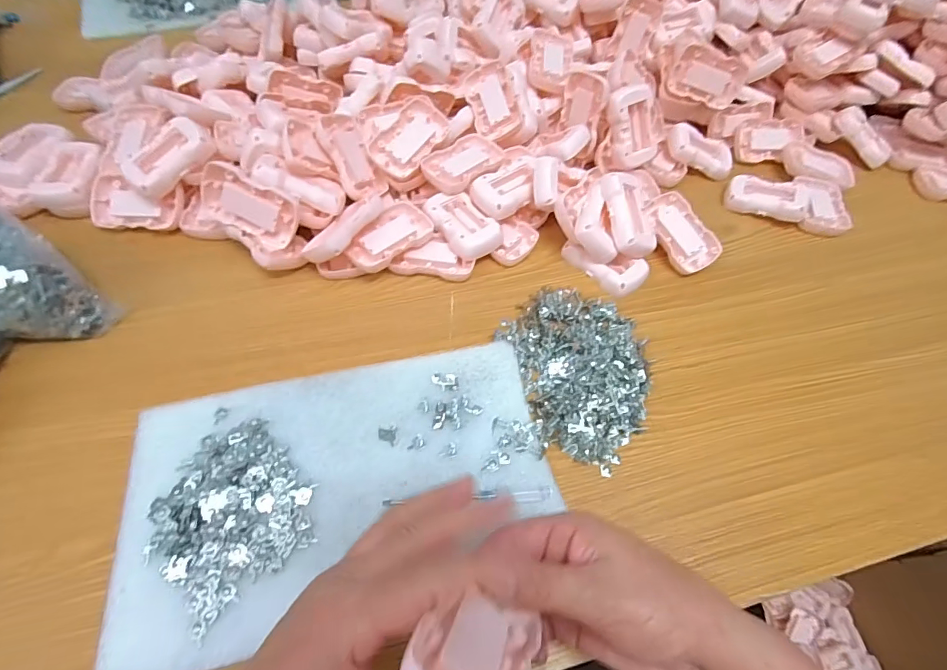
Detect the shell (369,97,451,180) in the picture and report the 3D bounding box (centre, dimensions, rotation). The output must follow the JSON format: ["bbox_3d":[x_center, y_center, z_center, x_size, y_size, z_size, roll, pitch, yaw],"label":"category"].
[{"bbox_3d":[-0.069,-0.212,0.497,0.054,0.016,0.090,41,79,0],"label":"shell"}]

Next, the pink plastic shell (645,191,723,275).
[{"bbox_3d":[0.223,-0.110,0.497,0.055,0.016,0.089,-33,81,-11],"label":"pink plastic shell"}]

